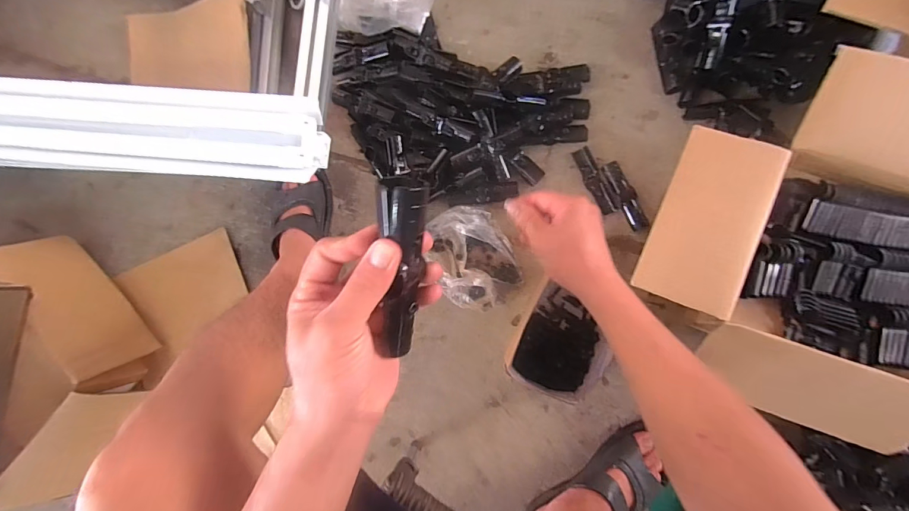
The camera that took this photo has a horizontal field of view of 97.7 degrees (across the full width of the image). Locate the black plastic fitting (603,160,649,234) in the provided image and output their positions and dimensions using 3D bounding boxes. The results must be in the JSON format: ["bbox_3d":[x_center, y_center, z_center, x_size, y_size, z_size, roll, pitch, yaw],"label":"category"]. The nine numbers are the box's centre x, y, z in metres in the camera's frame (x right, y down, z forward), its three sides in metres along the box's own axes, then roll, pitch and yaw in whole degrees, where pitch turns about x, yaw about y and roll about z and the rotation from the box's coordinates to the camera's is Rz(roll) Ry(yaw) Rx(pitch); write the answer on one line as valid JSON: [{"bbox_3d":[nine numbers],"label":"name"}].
[{"bbox_3d":[0.301,-0.106,0.697,0.032,0.018,0.130,-22,83,2],"label":"black plastic fitting"}]

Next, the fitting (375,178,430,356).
[{"bbox_3d":[-0.038,0.012,0.278,0.029,0.024,0.134,7,114,5],"label":"fitting"}]

